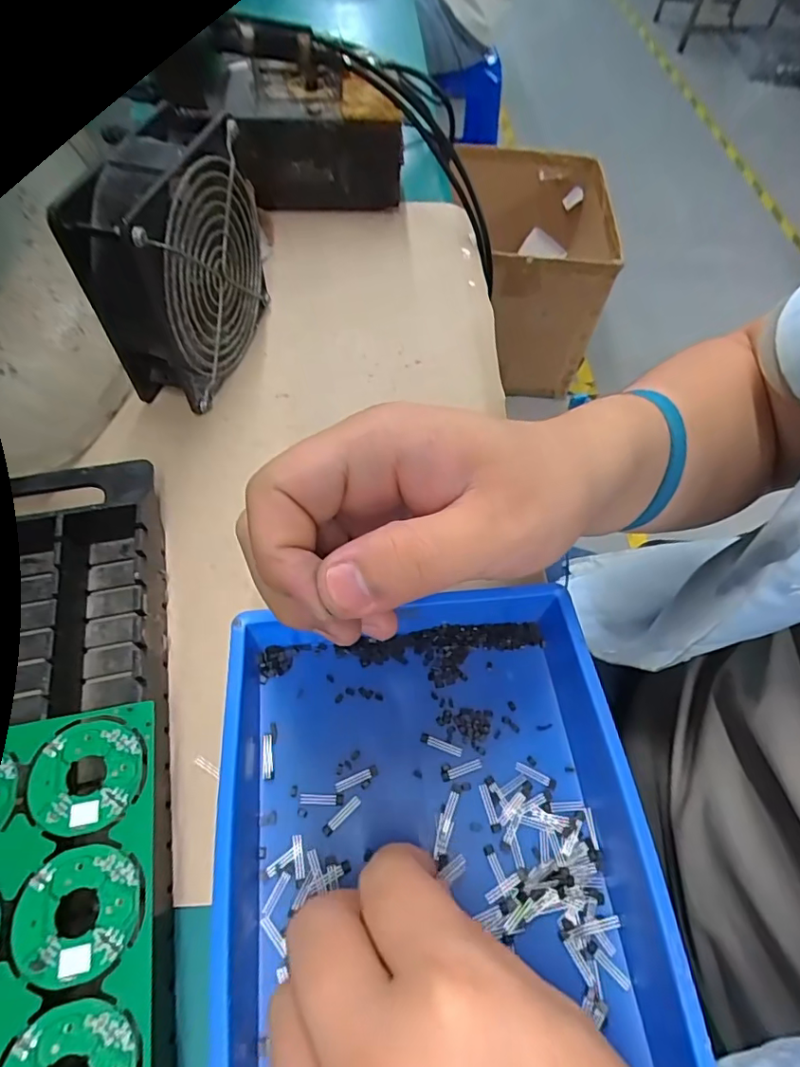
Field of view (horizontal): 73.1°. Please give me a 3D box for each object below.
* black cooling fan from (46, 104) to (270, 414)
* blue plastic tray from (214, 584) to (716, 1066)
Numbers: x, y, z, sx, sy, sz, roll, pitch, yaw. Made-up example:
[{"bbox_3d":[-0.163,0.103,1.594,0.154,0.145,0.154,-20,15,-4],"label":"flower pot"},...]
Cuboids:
[{"bbox_3d":[-0.123,-0.153,0.312,0.053,0.123,0.116,10,59,3],"label":"black cooling fan"},{"bbox_3d":[0.015,0.116,0.211,0.171,0.034,0.197,-4,59,-4],"label":"blue plastic tray"}]

